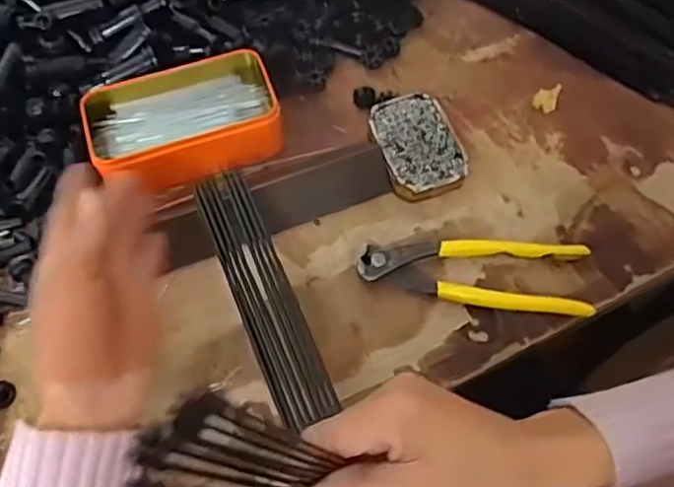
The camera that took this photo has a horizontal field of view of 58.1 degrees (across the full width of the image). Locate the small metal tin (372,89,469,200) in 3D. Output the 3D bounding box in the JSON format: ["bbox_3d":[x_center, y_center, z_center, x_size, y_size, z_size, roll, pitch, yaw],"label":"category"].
[{"bbox_3d":[0.064,-0.079,0.484,0.060,0.015,0.088,-16,64,-8],"label":"small metal tin"}]

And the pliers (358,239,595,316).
[{"bbox_3d":[0.099,0.020,0.440,0.162,0.017,0.053,6,63,3],"label":"pliers"}]

